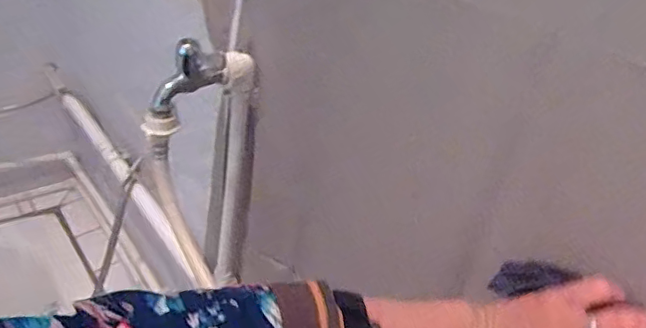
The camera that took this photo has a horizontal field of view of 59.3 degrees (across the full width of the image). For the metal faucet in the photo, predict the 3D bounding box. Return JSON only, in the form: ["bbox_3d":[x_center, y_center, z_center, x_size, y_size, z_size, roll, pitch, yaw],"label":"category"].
[{"bbox_3d":[-0.143,-0.095,0.611,0.074,0.072,0.049,0,31,-13],"label":"metal faucet"}]

